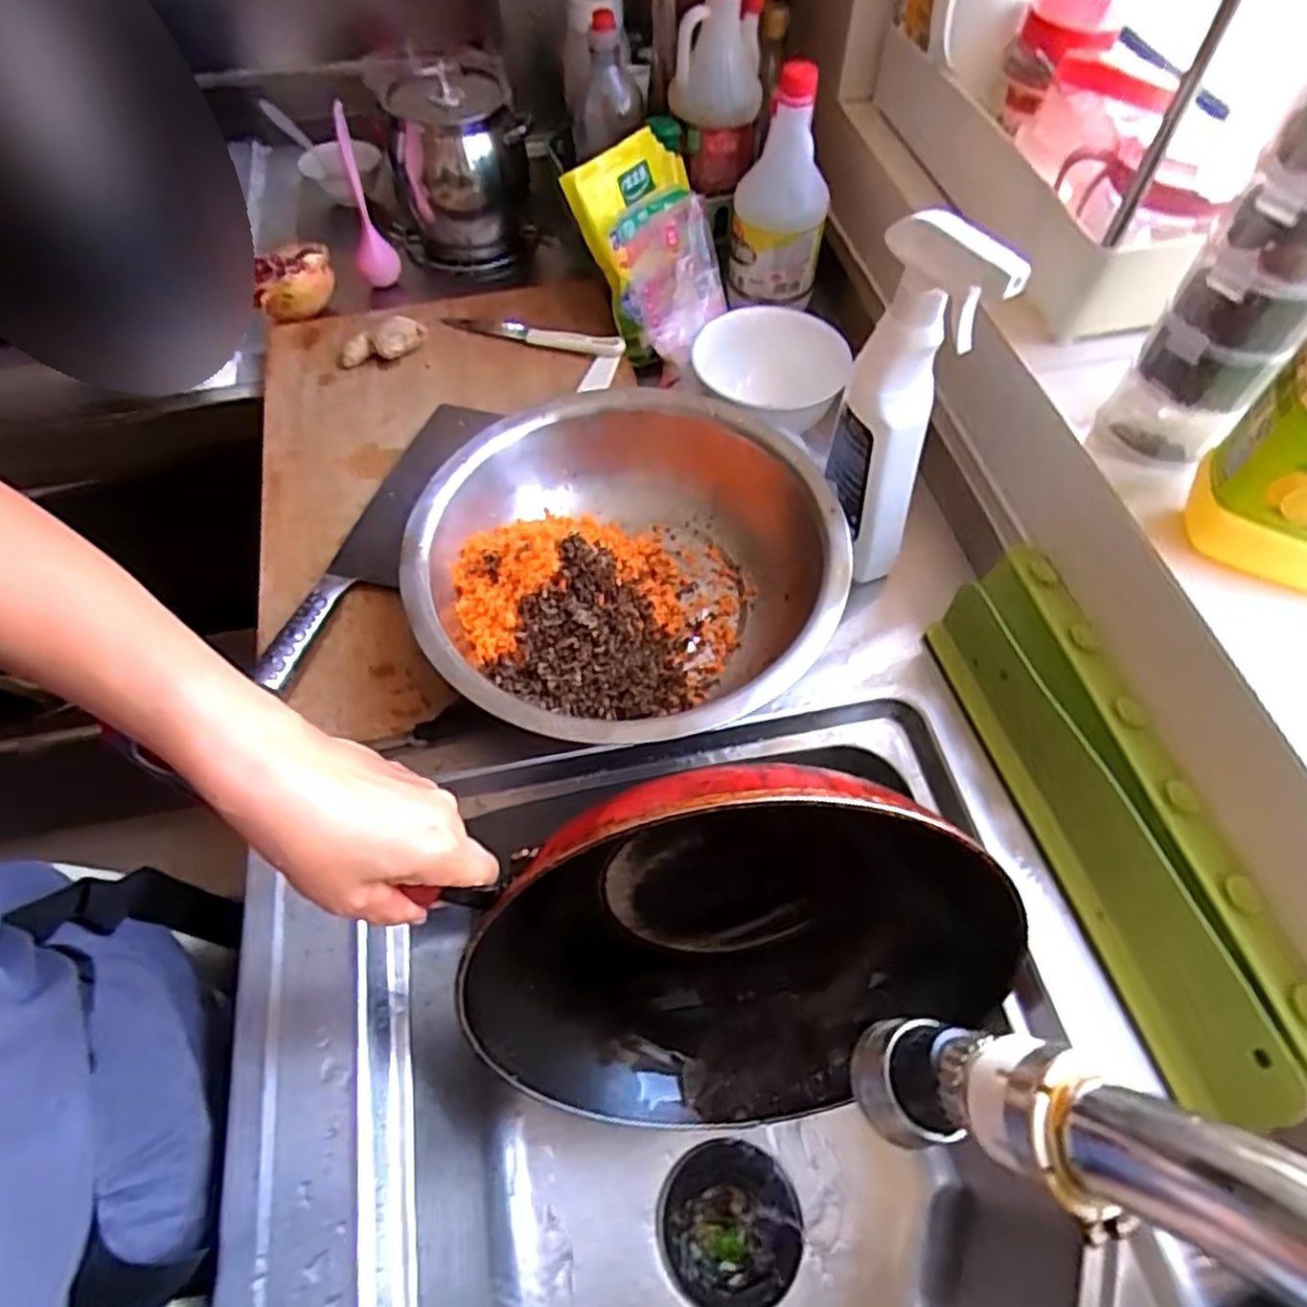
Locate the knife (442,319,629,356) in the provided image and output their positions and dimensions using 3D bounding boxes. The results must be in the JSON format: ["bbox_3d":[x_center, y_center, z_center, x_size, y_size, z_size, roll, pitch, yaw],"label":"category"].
[{"bbox_3d":[-0.119,-0.319,0.761,0.185,0.020,0.020,14,60,9],"label":"knife"}]

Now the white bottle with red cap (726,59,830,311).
[{"bbox_3d":[0.120,-0.428,0.721,0.090,0.192,0.069,4,59,3],"label":"white bottle with red cap"}]

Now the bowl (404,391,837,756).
[{"bbox_3d":[-0.020,-0.058,0.556,0.290,0.079,0.286,0,59,1],"label":"bowl"}]

